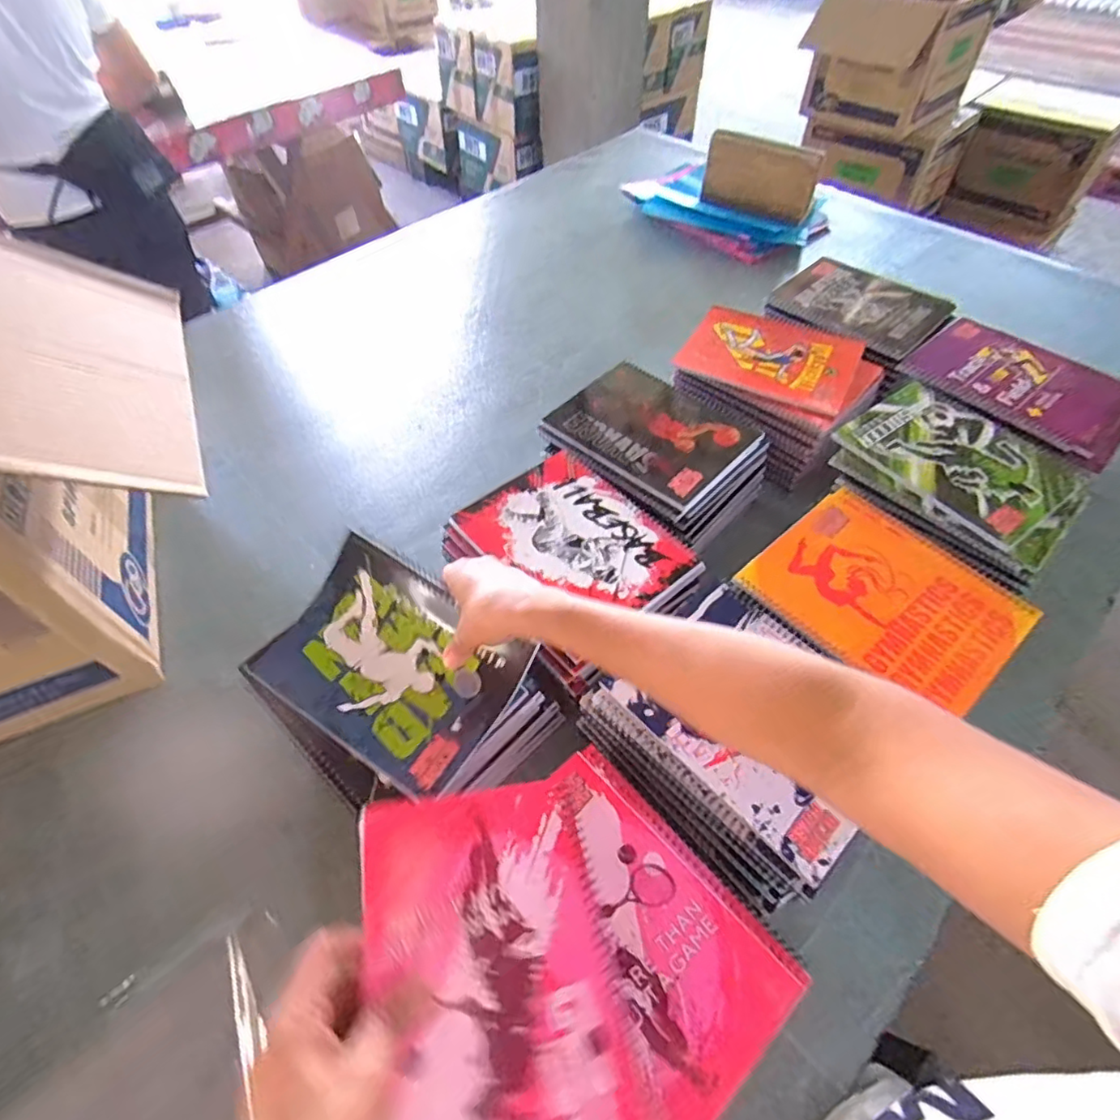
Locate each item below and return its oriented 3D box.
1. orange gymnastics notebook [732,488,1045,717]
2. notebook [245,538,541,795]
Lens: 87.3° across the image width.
[{"bbox_3d":[0.275,0.027,0.495,0.161,0.006,0.188,-35,61,-23],"label":"orange gymnastics notebook"},{"bbox_3d":[-0.135,0.080,0.475,0.198,0.024,0.140,29,71,19],"label":"notebook"}]

